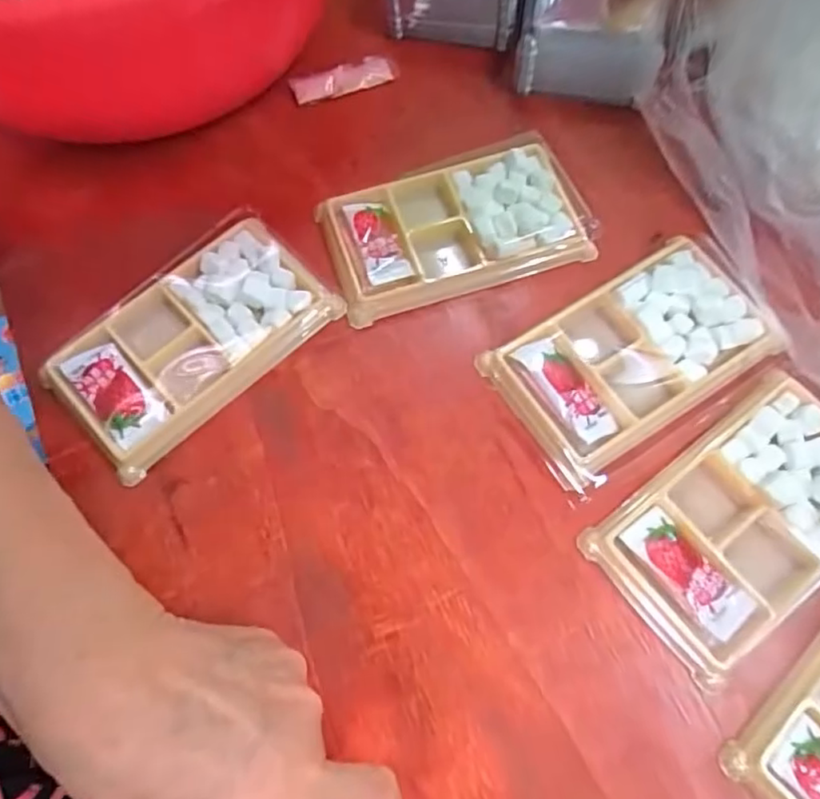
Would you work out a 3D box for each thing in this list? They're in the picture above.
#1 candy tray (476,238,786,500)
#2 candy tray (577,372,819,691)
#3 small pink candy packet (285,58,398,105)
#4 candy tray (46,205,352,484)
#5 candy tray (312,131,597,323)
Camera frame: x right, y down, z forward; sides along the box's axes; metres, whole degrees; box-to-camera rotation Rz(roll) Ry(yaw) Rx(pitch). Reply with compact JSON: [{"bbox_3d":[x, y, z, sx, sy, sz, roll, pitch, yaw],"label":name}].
[{"bbox_3d":[0.107,-0.022,0.294,0.129,0.015,0.075,-33,73,-9],"label":"candy tray"},{"bbox_3d":[0.150,0.051,0.268,0.129,0.011,0.075,-37,74,-11],"label":"candy tray"},{"bbox_3d":[-0.040,-0.195,0.367,0.063,0.009,0.021,-18,71,-4],"label":"small pink candy packet"},{"bbox_3d":[-0.109,-0.030,0.306,0.132,0.015,0.074,-41,74,-12],"label":"candy tray"},{"bbox_3d":[0.023,-0.093,0.321,0.131,0.014,0.074,-17,71,-4],"label":"candy tray"}]

